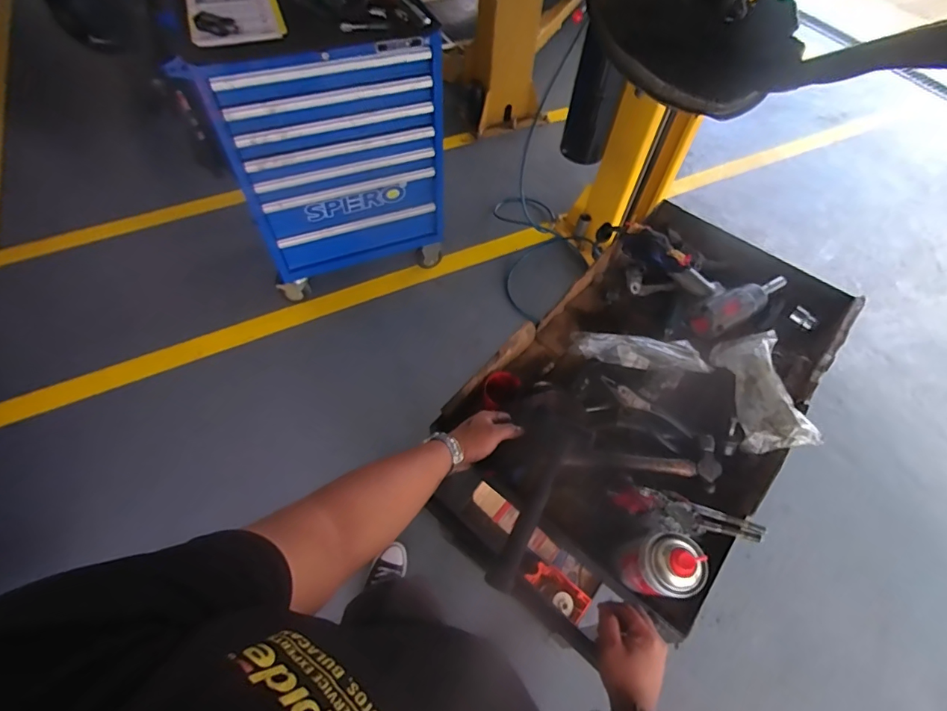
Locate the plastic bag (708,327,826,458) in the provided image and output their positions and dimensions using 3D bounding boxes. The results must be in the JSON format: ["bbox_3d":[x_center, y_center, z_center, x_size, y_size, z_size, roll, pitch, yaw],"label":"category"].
[{"bbox_3d":[0.510,0.051,0.795,0.105,0.058,0.245,4,57,0],"label":"plastic bag"}]

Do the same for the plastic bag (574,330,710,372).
[{"bbox_3d":[0.307,-0.010,0.843,0.241,0.043,0.062,11,58,4],"label":"plastic bag"}]

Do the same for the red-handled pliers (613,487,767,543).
[{"bbox_3d":[0.318,0.235,0.673,0.218,0.038,0.055,17,58,8],"label":"red-handled pliers"}]

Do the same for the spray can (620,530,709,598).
[{"bbox_3d":[0.216,0.259,0.544,0.064,0.168,0.069,-10,58,-9],"label":"spray can"}]

